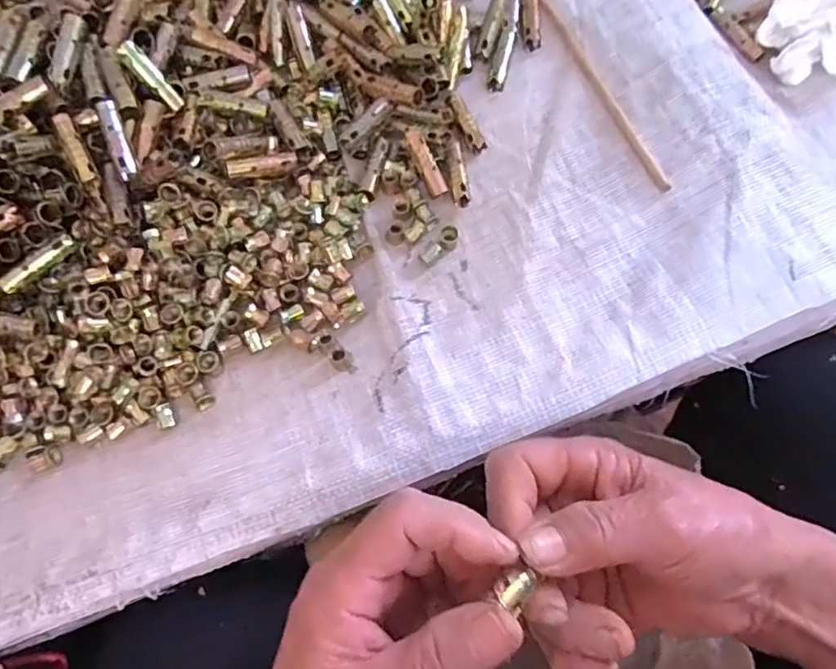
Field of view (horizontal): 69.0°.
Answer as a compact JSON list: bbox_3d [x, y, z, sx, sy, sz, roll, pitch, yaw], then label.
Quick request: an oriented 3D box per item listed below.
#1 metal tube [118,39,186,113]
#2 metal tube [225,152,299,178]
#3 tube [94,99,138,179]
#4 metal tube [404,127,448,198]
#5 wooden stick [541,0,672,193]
[{"bbox_3d":[-0.148,-0.143,0.339,0.010,0.041,0.008,-50,34,-14],"label":"metal tube"},{"bbox_3d":[-0.089,-0.096,0.349,0.042,0.011,0.013,-17,70,-30],"label":"metal tube"},{"bbox_3d":[-0.162,-0.106,0.327,0.010,0.010,0.044,-18,93,-5],"label":"tube"},{"bbox_3d":[0.004,-0.102,0.356,0.010,0.005,0.044,-25,87,-7],"label":"metal tube"},{"bbox_3d":[0.104,-0.179,0.386,0.008,0.004,0.216,-21,72,-6],"label":"wooden stick"}]

